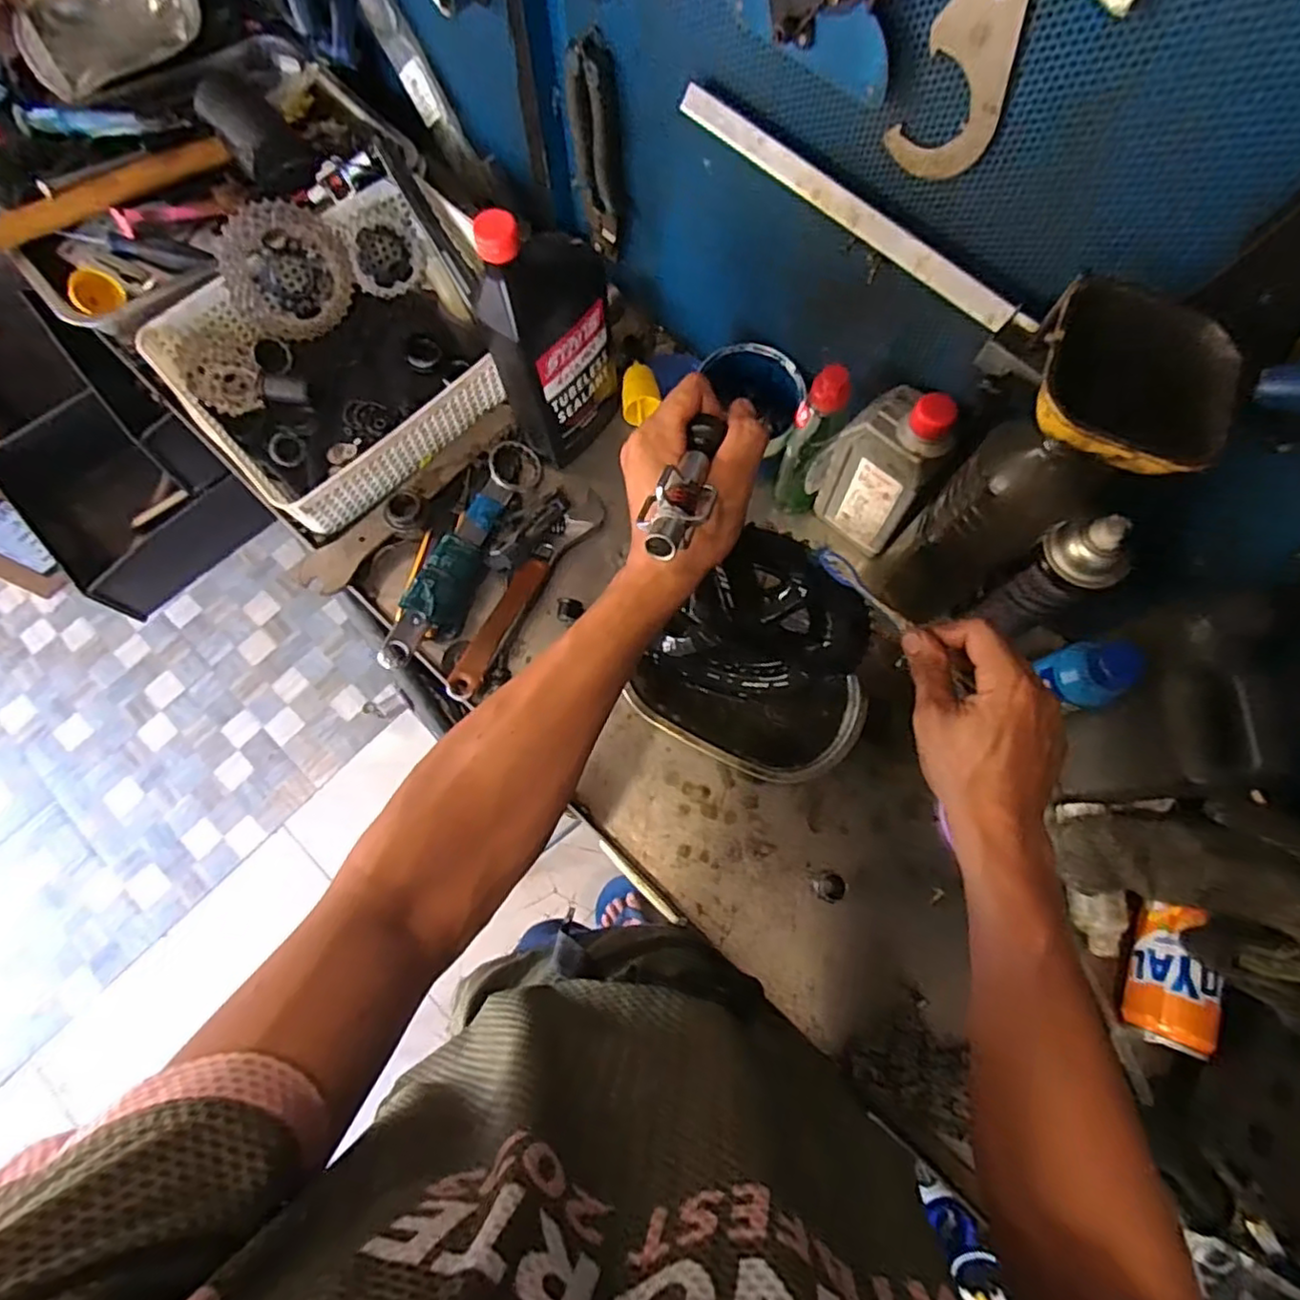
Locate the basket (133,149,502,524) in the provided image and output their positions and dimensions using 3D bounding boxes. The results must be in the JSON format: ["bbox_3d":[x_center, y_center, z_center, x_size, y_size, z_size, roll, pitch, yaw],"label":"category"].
[{"bbox_3d":[-0.303,-0.299,0.660,0.257,0.106,0.299,43,77,13],"label":"basket"}]

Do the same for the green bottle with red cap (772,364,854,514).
[{"bbox_3d":[0.145,-0.188,0.593,0.039,0.166,0.054,17,72,6],"label":"green bottle with red cap"}]

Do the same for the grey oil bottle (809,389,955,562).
[{"bbox_3d":[0.195,-0.158,0.565,0.092,0.171,0.047,42,76,13],"label":"grey oil bottle"}]

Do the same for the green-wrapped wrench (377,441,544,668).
[{"bbox_3d":[-0.176,-0.099,0.618,0.046,0.037,0.256,22,73,8],"label":"green-wrapped wrench"}]

